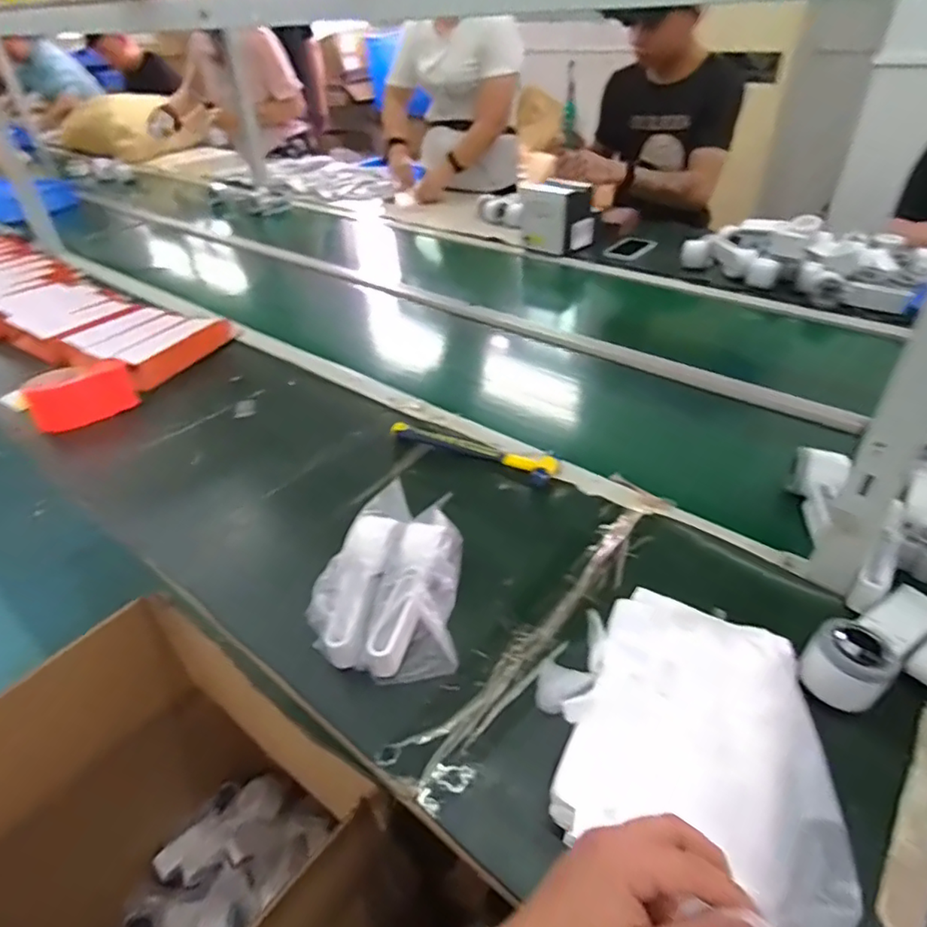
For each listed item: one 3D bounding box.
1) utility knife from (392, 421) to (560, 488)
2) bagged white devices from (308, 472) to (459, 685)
[{"bbox_3d":[0.009,-0.021,0.804,0.246,0.026,0.033,18,43,25],"label":"utility knife"},{"bbox_3d":[-0.071,0.117,0.601,0.134,0.064,0.189,0,38,3],"label":"bagged white devices"}]

